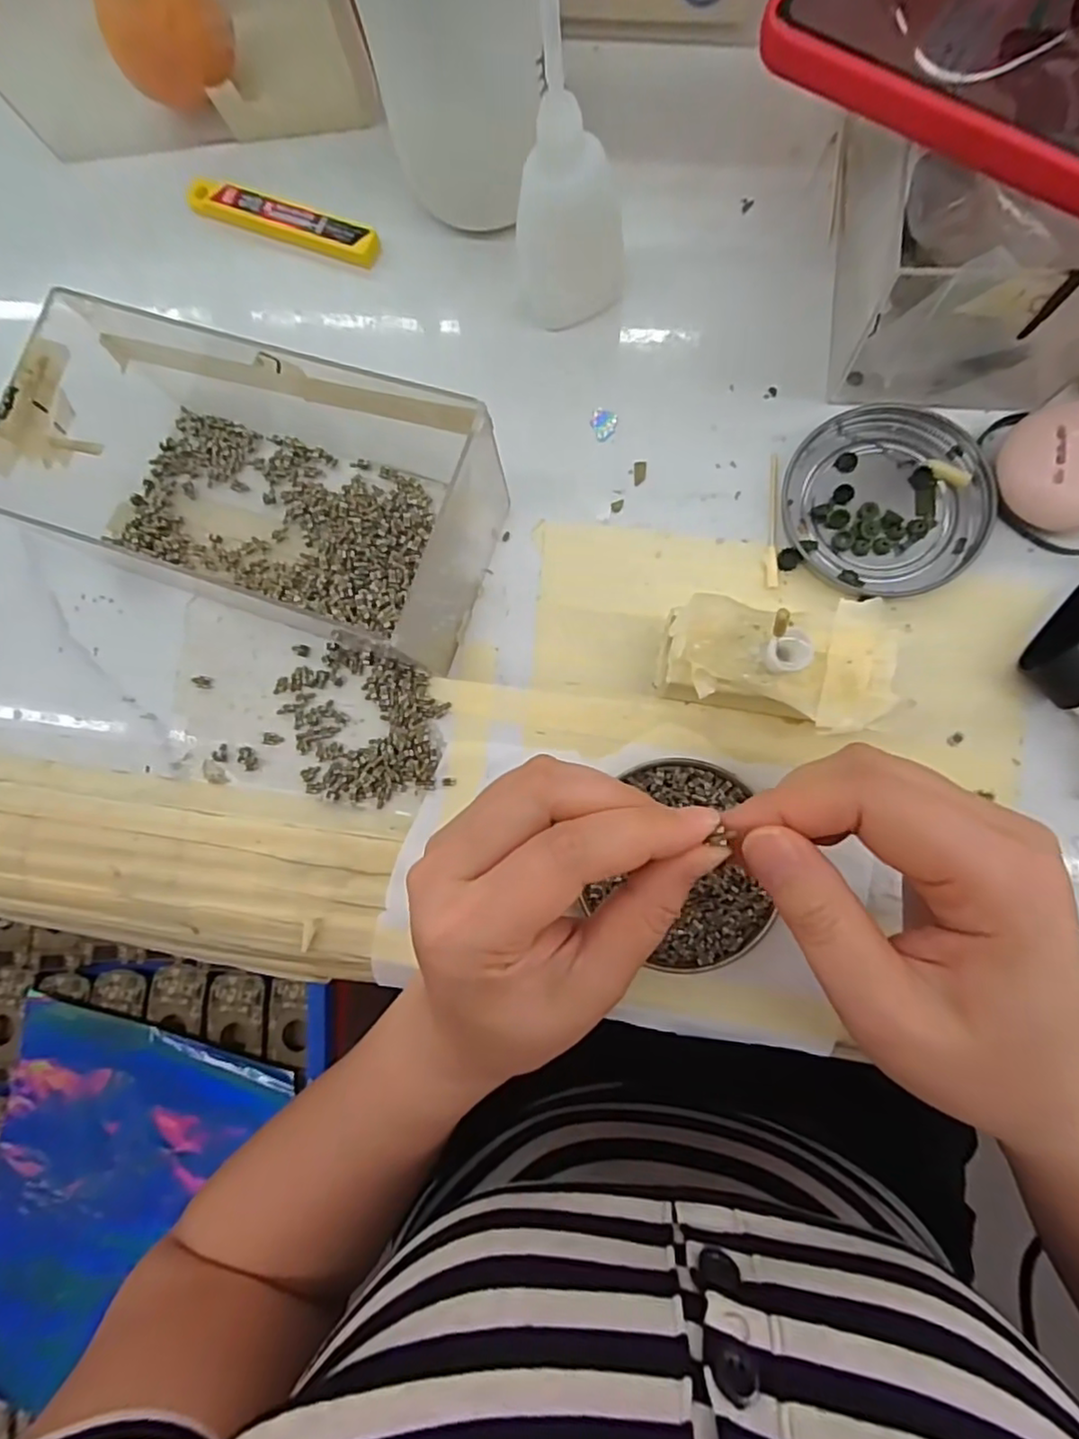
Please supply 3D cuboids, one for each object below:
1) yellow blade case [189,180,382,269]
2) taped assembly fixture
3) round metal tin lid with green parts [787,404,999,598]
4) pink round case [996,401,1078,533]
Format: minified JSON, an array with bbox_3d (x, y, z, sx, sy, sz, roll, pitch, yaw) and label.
[{"bbox_3d":[-0.126,-0.242,0.311,0.103,0.009,0.018,22,87,9],"label":"yellow blade case"},{"bbox_3d":[0.086,-0.019,0.240,0.083,0.045,0.047,2,84,7],"label":"taped assembly fixture"},{"bbox_3d":[0.141,-0.090,0.261,0.075,0.008,0.077,-1,84,7],"label":"round metal tin lid with green parts"},{"bbox_3d":[0.202,-0.096,0.246,0.041,0.023,0.048,-38,81,2],"label":"pink round case"}]

